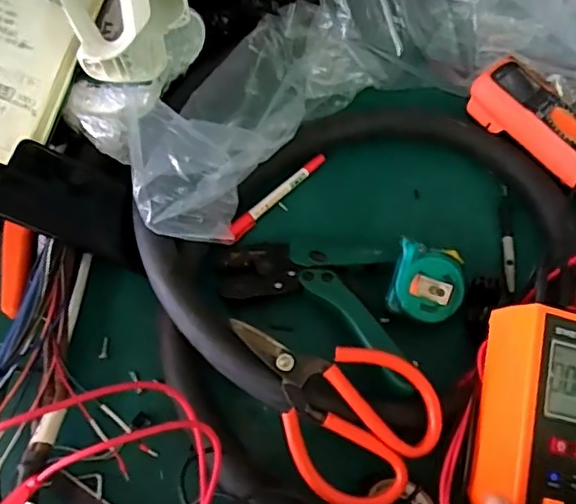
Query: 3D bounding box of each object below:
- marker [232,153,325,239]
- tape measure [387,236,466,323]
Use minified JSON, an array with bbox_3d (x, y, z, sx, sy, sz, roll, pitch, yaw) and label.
[{"bbox_3d":[-0.010,-0.057,0.599,0.013,0.013,0.126,39,70,17],"label":"marker"},{"bbox_3d":[0.122,0.028,0.534,0.059,0.029,0.064,16,94,10],"label":"tape measure"}]

